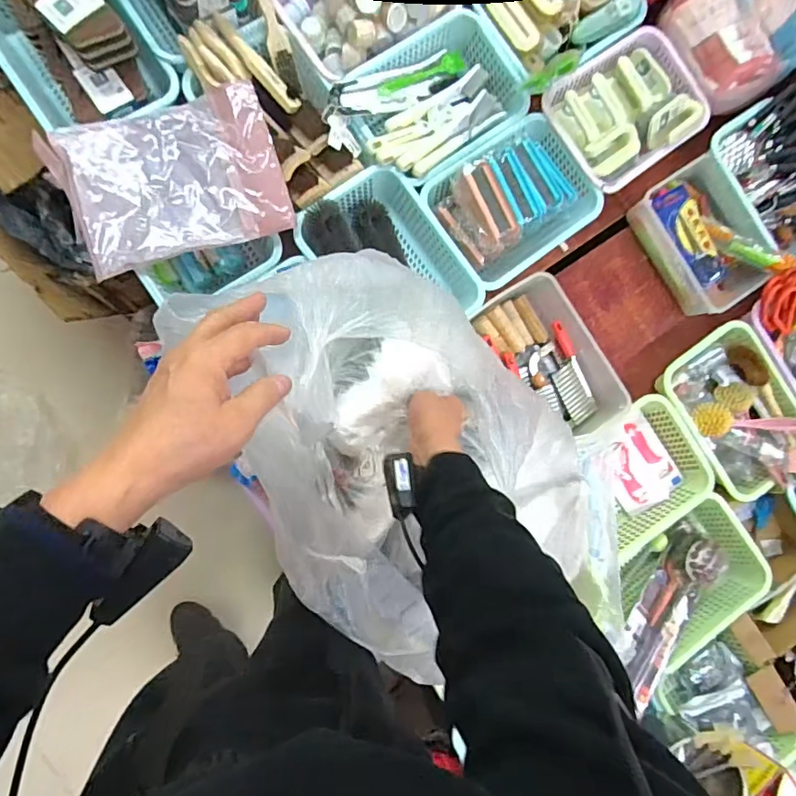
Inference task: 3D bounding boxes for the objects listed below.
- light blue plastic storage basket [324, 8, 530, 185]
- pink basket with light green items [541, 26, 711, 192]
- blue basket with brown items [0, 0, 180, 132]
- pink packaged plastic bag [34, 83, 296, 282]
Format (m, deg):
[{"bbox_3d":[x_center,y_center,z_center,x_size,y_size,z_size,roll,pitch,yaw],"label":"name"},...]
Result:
[{"bbox_3d":[0.063,-0.543,0.957,0.361,0.074,0.236,-41,94,-9],"label":"light blue plastic storage basket"},{"bbox_3d":[0.451,-0.566,1.031,0.320,0.064,0.235,-35,93,-9],"label":"pink basket with light green items"},{"bbox_3d":[-0.533,-0.585,0.845,0.226,0.144,0.318,-36,93,-9],"label":"blue basket with brown items"},{"bbox_3d":[-0.367,-0.355,0.854,0.342,0.037,0.248,-19,91,-10],"label":"pink packaged plastic bag"}]

